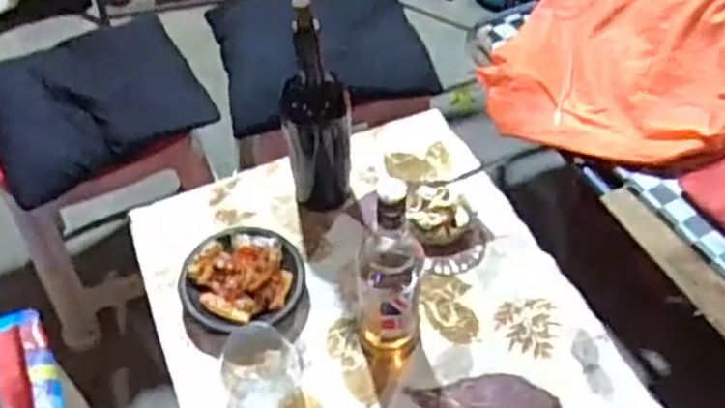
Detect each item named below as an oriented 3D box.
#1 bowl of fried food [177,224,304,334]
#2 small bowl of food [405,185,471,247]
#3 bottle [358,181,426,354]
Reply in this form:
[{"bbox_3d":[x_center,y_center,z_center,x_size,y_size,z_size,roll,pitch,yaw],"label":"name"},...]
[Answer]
[{"bbox_3d":[-0.152,0.094,0.967,0.154,0.044,0.147,0,53,0],"label":"bowl of fried food"},{"bbox_3d":[0.101,0.019,1.031,0.081,0.052,0.074,0,53,0],"label":"small bowl of food"},{"bbox_3d":[0.034,0.066,0.840,0.071,0.307,0.081,6,53,4],"label":"bottle"}]

